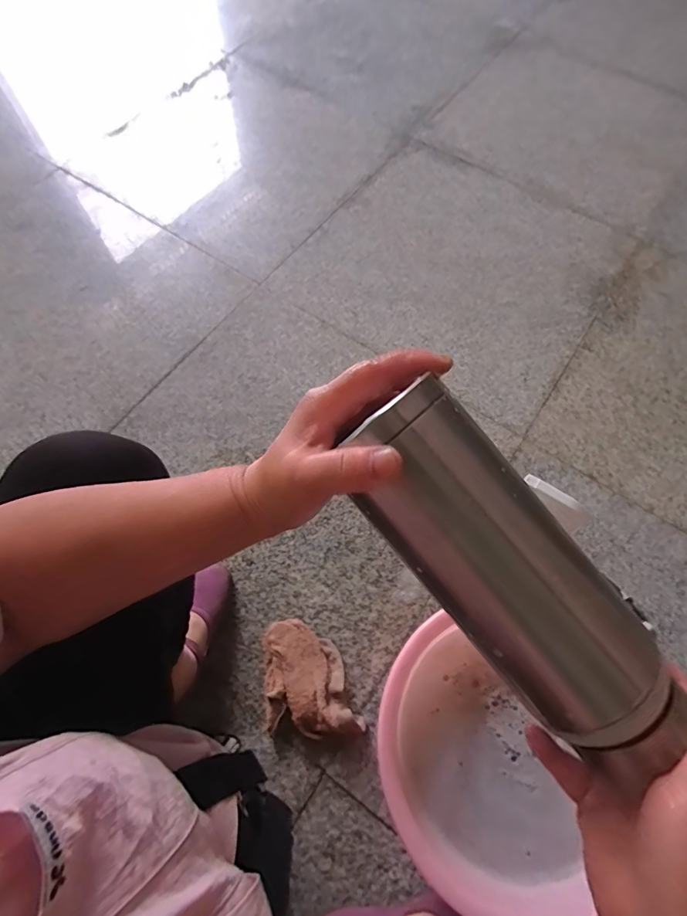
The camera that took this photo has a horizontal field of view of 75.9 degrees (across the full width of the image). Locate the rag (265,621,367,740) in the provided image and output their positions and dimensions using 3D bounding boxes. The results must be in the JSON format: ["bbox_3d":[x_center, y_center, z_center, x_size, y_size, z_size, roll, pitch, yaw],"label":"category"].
[{"bbox_3d":[-0.047,0.302,0.610,0.120,0.030,0.149,-6,65,-5],"label":"rag"}]

